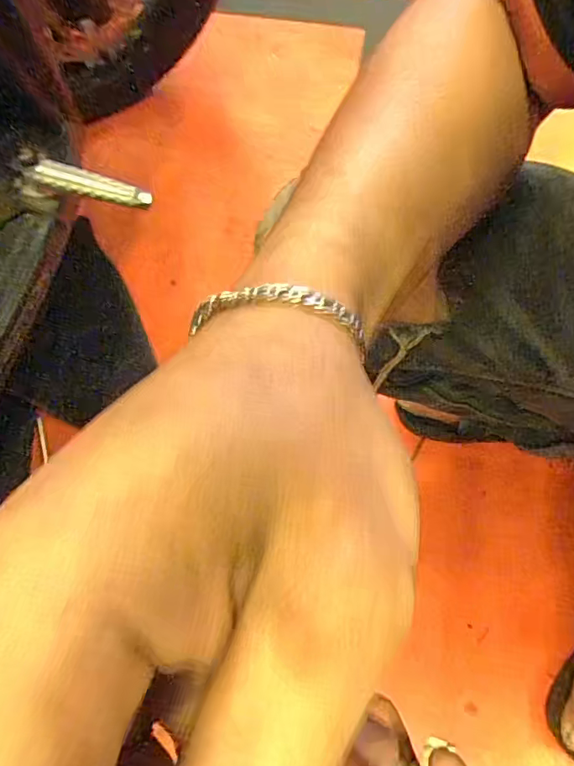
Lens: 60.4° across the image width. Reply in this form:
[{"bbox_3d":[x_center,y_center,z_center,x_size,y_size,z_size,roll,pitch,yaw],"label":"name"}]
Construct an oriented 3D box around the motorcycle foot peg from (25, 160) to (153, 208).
[{"bbox_3d":[-0.153,-0.154,0.382,0.102,0.011,0.018,17,69,9],"label":"motorcycle foot peg"}]

